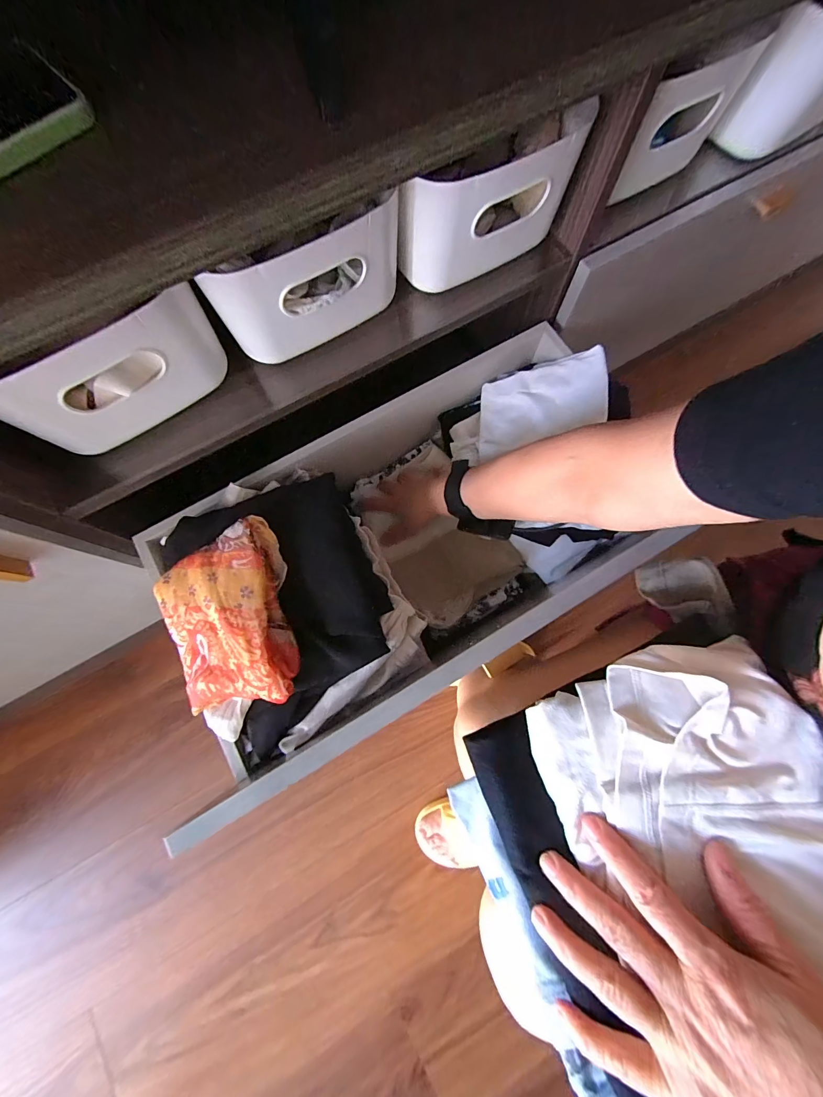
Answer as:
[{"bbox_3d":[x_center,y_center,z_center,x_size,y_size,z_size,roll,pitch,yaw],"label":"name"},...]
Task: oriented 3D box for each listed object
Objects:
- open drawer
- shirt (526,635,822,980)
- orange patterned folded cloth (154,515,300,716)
[{"bbox_3d":[0.000,-0.017,0.477,0.607,0.204,0.333,-29,77,-6],"label":"open drawer"},{"bbox_3d":[0.176,0.163,0.213,0.155,0.046,0.200,-17,76,-6],"label":"shirt"},{"bbox_3d":[-0.183,0.069,0.377,0.122,0.050,0.174,-17,80,14],"label":"orange patterned folded cloth"}]

